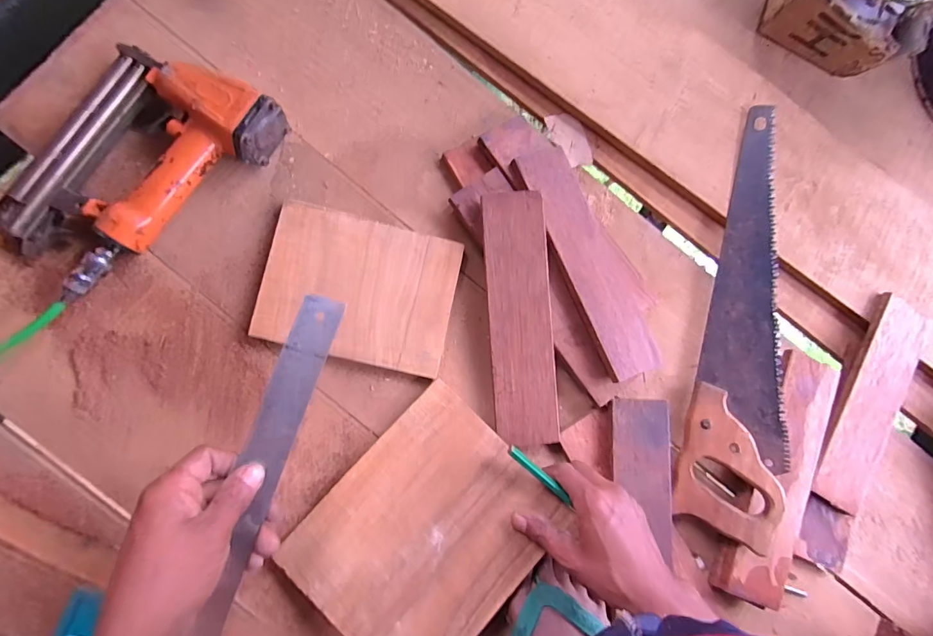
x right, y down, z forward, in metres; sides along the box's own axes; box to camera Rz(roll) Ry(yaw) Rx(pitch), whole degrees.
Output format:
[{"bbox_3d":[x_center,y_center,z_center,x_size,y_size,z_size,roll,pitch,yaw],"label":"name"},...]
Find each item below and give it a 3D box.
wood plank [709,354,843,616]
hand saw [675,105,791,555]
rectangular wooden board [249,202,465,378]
[{"bbox_3d":[0.347,0.172,0.487,0.071,0.028,0.271,24,81,-4],"label":"wood plank"},{"bbox_3d":[0.324,-0.008,0.493,0.092,0.044,0.484,16,82,-6],"label":"hand saw"},{"bbox_3d":[-0.108,-0.029,0.459,0.189,0.018,0.142,12,83,-6],"label":"rectangular wooden board"}]

